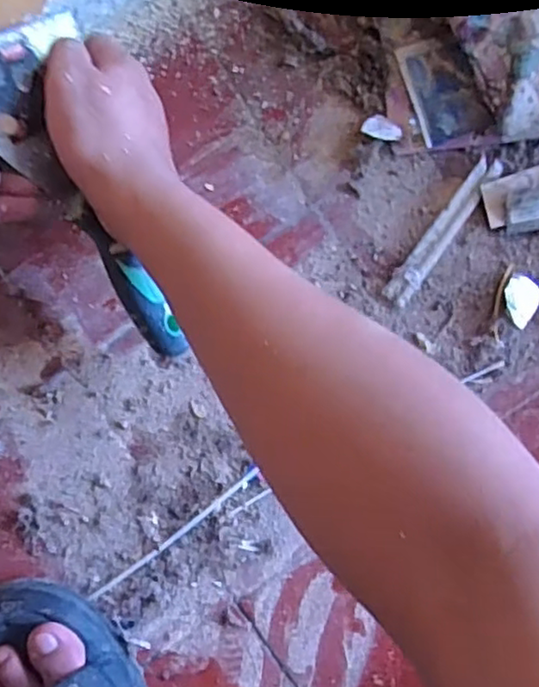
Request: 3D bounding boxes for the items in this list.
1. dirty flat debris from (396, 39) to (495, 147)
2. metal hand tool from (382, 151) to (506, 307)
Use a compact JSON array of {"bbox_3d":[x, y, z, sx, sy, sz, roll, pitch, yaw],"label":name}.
[{"bbox_3d":[0.117,-0.171,0.437,0.043,0.009,0.067,-18,92,5],"label":"dirty flat debris"},{"bbox_3d":[0.120,-0.078,0.449,0.019,0.008,0.116,35,91,-6],"label":"metal hand tool"}]

